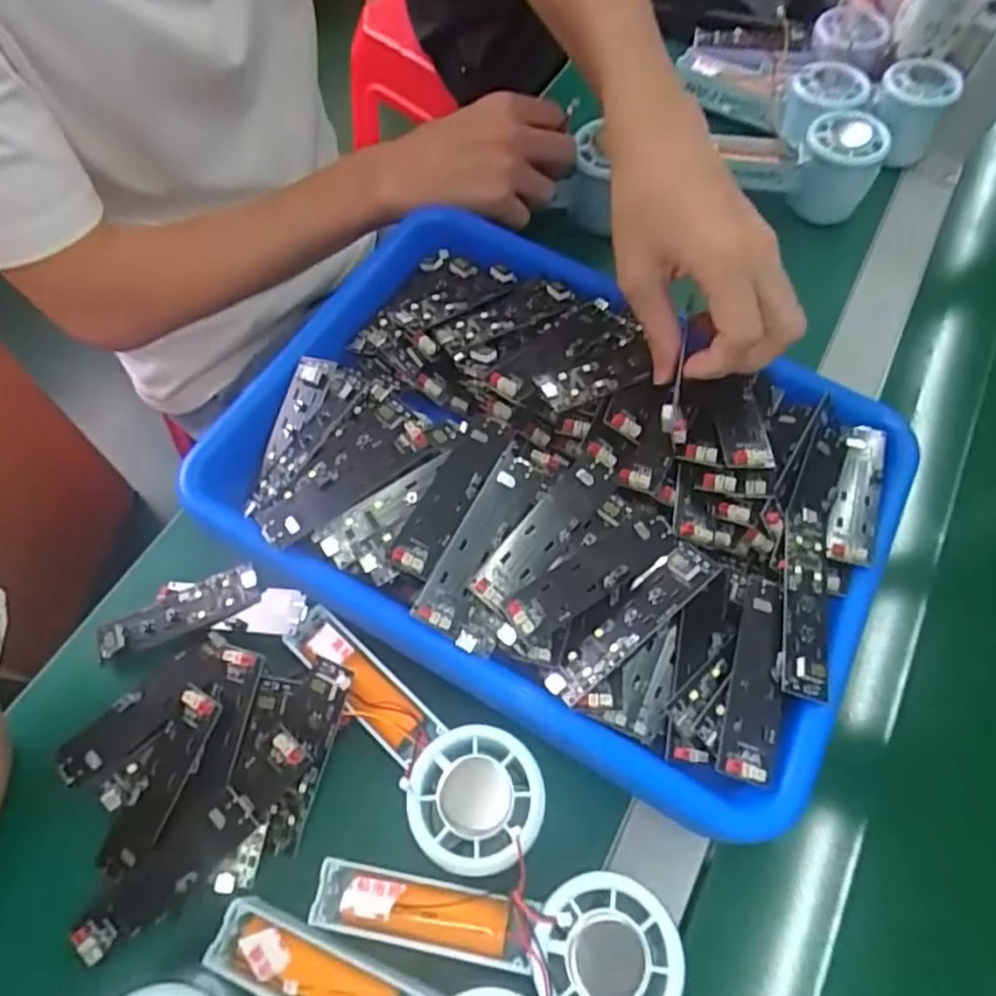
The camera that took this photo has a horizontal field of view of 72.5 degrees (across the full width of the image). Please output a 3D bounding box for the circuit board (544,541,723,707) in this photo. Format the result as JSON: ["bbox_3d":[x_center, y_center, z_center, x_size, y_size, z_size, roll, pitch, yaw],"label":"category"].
[{"bbox_3d":[0.060,0.056,0.307,0.092,0.010,0.022,-42,72,-8],"label":"circuit board"}]

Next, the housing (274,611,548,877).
[{"bbox_3d":[-0.043,0.104,0.313,0.150,0.020,0.053,34,66,31],"label":"housing"}]

